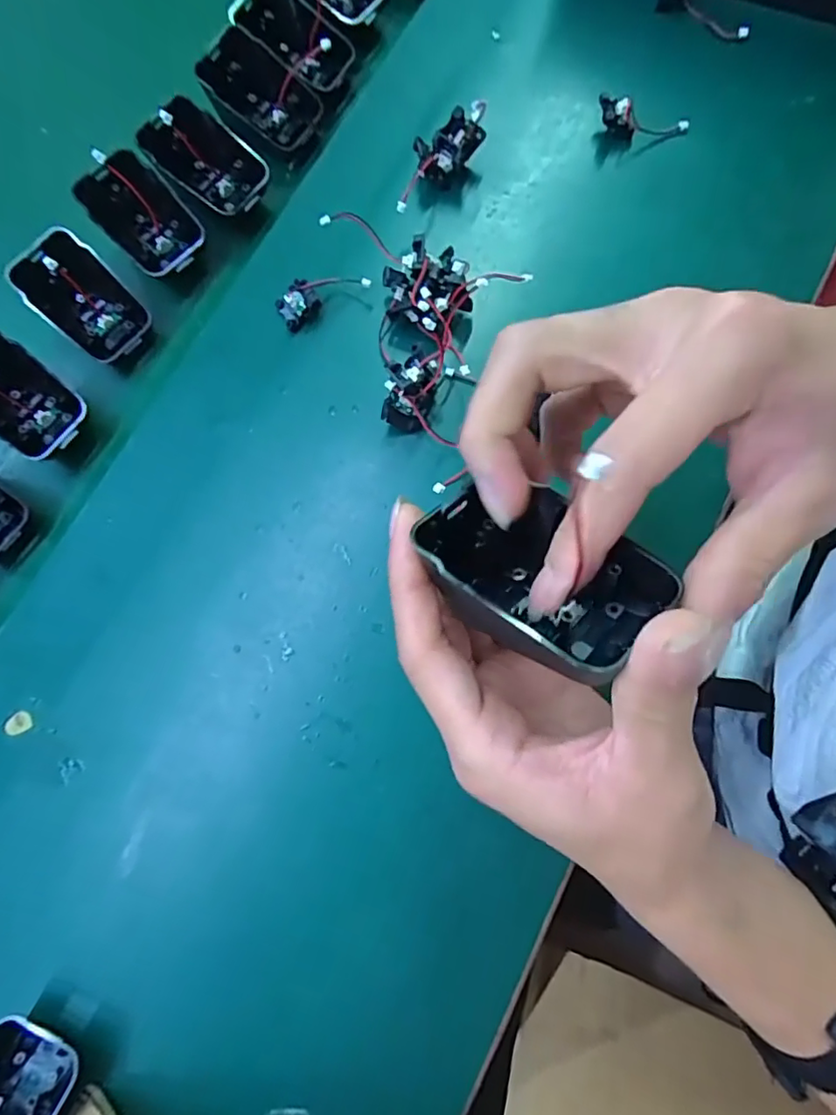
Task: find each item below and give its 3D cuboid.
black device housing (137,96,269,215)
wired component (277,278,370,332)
[{"bbox_3d":[-0.127,-0.236,0.343,0.068,0.021,0.043,35,90,-17],"label":"black device housing"},{"bbox_3d":[-0.054,-0.149,0.321,0.050,0.012,0.023,-27,78,-5],"label":"wired component"}]

